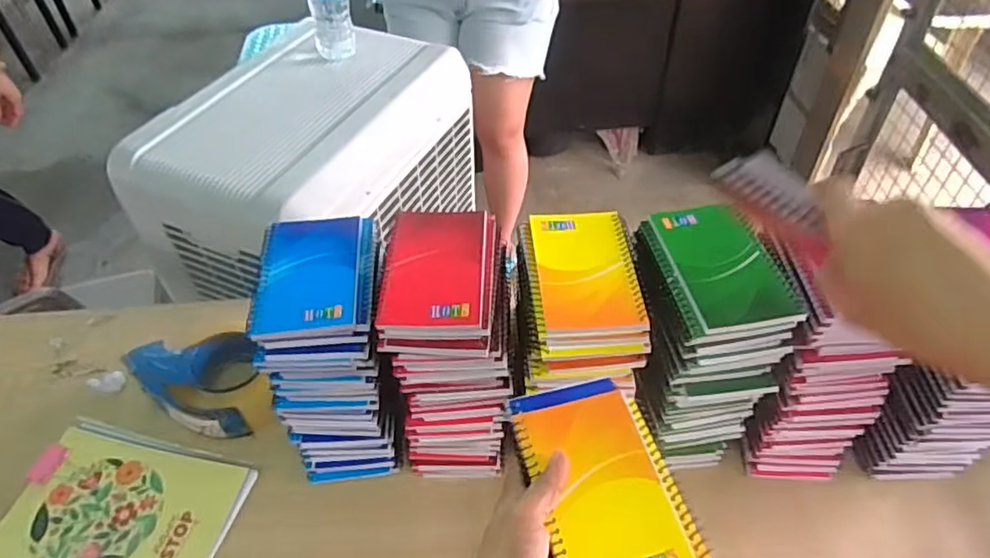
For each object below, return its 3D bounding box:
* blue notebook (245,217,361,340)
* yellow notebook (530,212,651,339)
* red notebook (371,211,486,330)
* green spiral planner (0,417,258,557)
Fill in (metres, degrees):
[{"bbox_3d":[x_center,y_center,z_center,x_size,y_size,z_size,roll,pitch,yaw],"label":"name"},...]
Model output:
[{"bbox_3d":[-0.157,-0.007,0.529,0.083,0.015,0.124,-6,48,-3],"label":"blue notebook"},{"bbox_3d":[0.074,-0.009,0.517,0.082,0.016,0.124,-2,48,-1],"label":"yellow notebook"},{"bbox_3d":[-0.049,-0.010,0.505,0.082,0.007,0.118,-1,50,3],"label":"red notebook"},{"bbox_3d":[-0.369,0.227,0.612,0.216,0.013,0.161,11,48,13],"label":"green spiral planner"}]

